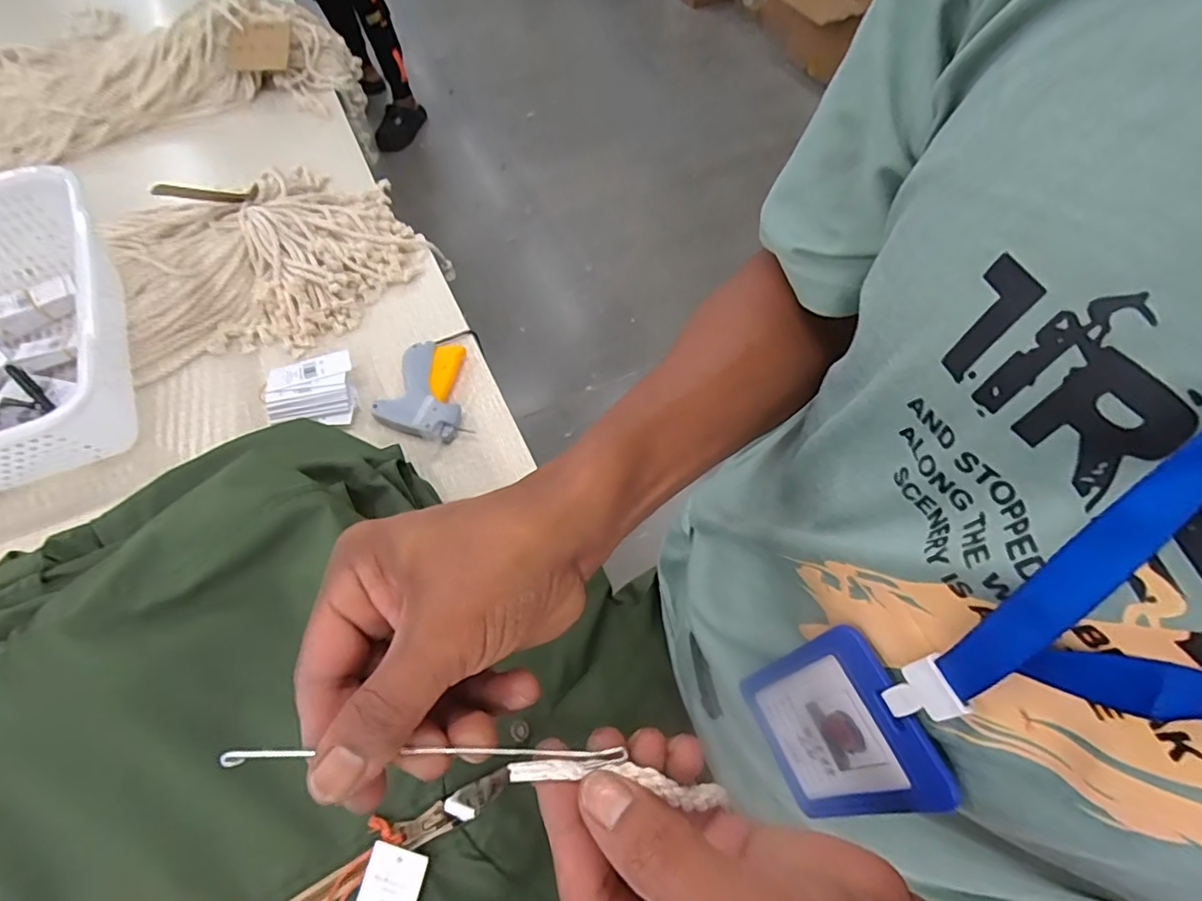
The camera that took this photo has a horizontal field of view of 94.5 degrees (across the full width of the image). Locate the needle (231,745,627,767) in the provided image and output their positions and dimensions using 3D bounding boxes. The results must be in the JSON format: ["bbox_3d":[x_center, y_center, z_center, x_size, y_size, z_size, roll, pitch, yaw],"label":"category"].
[{"bbox_3d":[-0.059,0.102,0.185,0.128,0.004,0.006,2,59,-4],"label":"needle"}]

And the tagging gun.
[{"bbox_3d":[-0.199,-0.068,0.610,0.097,0.024,0.127,-11,60,-6],"label":"tagging gun"}]

